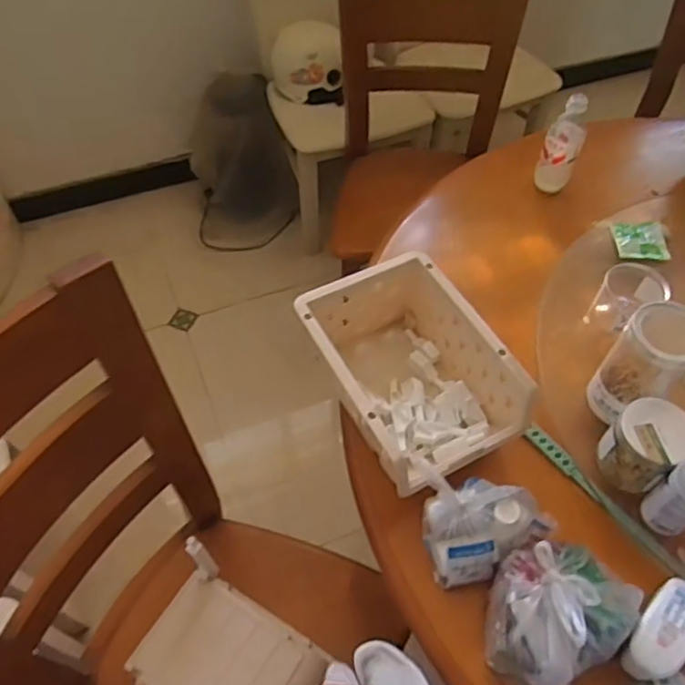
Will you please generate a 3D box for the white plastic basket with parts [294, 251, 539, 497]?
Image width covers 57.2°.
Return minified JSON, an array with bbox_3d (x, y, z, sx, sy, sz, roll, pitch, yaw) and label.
[{"bbox_3d":[0.081,0.042,0.811,0.193,0.139,0.275,-25,59,-18],"label":"white plastic basket with parts"}]

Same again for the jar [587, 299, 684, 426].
[{"bbox_3d":[0.359,0.031,0.751,0.081,0.173,0.095,36,61,22],"label":"jar"}]

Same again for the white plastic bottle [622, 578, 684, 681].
[{"bbox_3d":[0.330,0.292,0.640,0.053,0.035,0.107,34,61,21],"label":"white plastic bottle"}]

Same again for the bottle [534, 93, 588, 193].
[{"bbox_3d":[0.361,-0.319,1.035,0.062,0.161,0.055,18,56,11],"label":"bottle"}]

